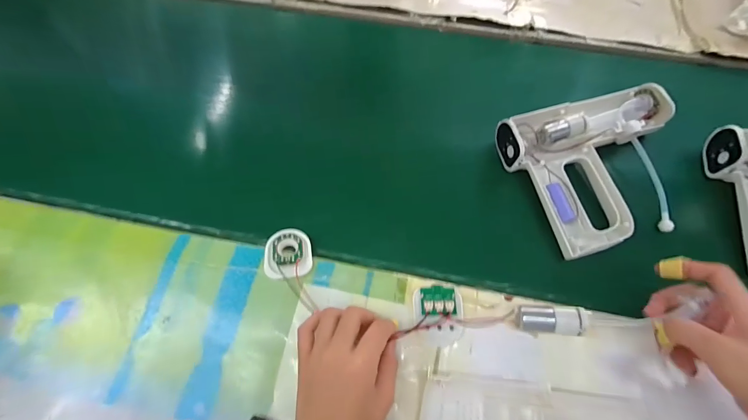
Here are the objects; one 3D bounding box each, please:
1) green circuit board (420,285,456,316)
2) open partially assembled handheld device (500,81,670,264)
[{"bbox_3d":[0.064,0.091,0.348,0.034,0.010,0.028,-2,63,-1],"label":"green circuit board"},{"bbox_3d":[0.277,-0.062,0.411,0.211,0.039,0.183,-18,65,-9],"label":"open partially assembled handheld device"}]

